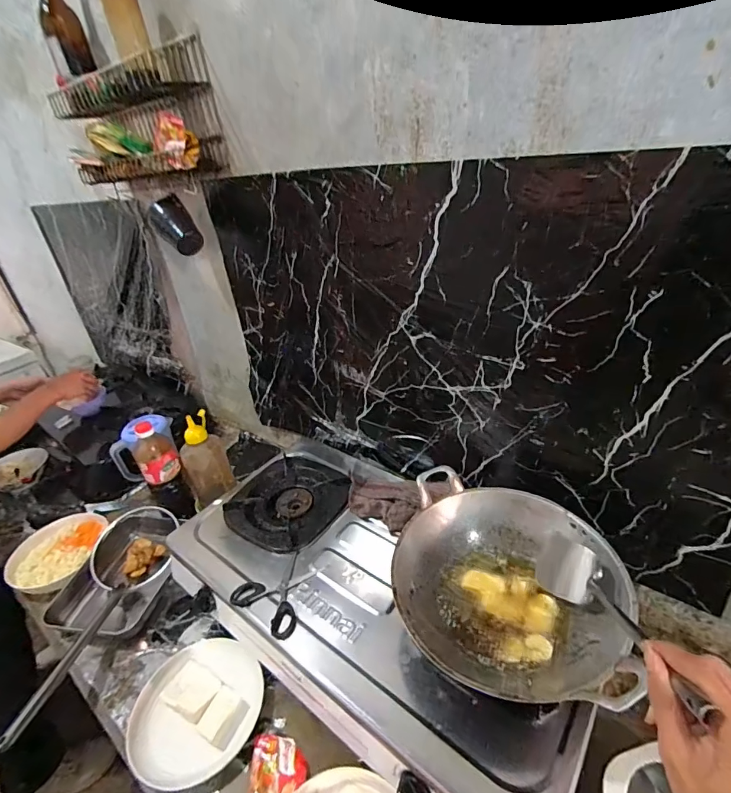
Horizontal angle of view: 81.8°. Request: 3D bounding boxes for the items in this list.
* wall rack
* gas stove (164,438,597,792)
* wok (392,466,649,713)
[{"bbox_3d":[-0.423,-0.502,0.780,0.348,0.191,0.100,15,37,30],"label":"wall rack"},{"bbox_3d":[-0.002,0.319,0.678,0.668,0.114,0.330,22,41,37],"label":"gas stove"},{"bbox_3d":[0.185,0.246,0.562,0.277,0.086,0.285,3,33,15],"label":"wok"}]

